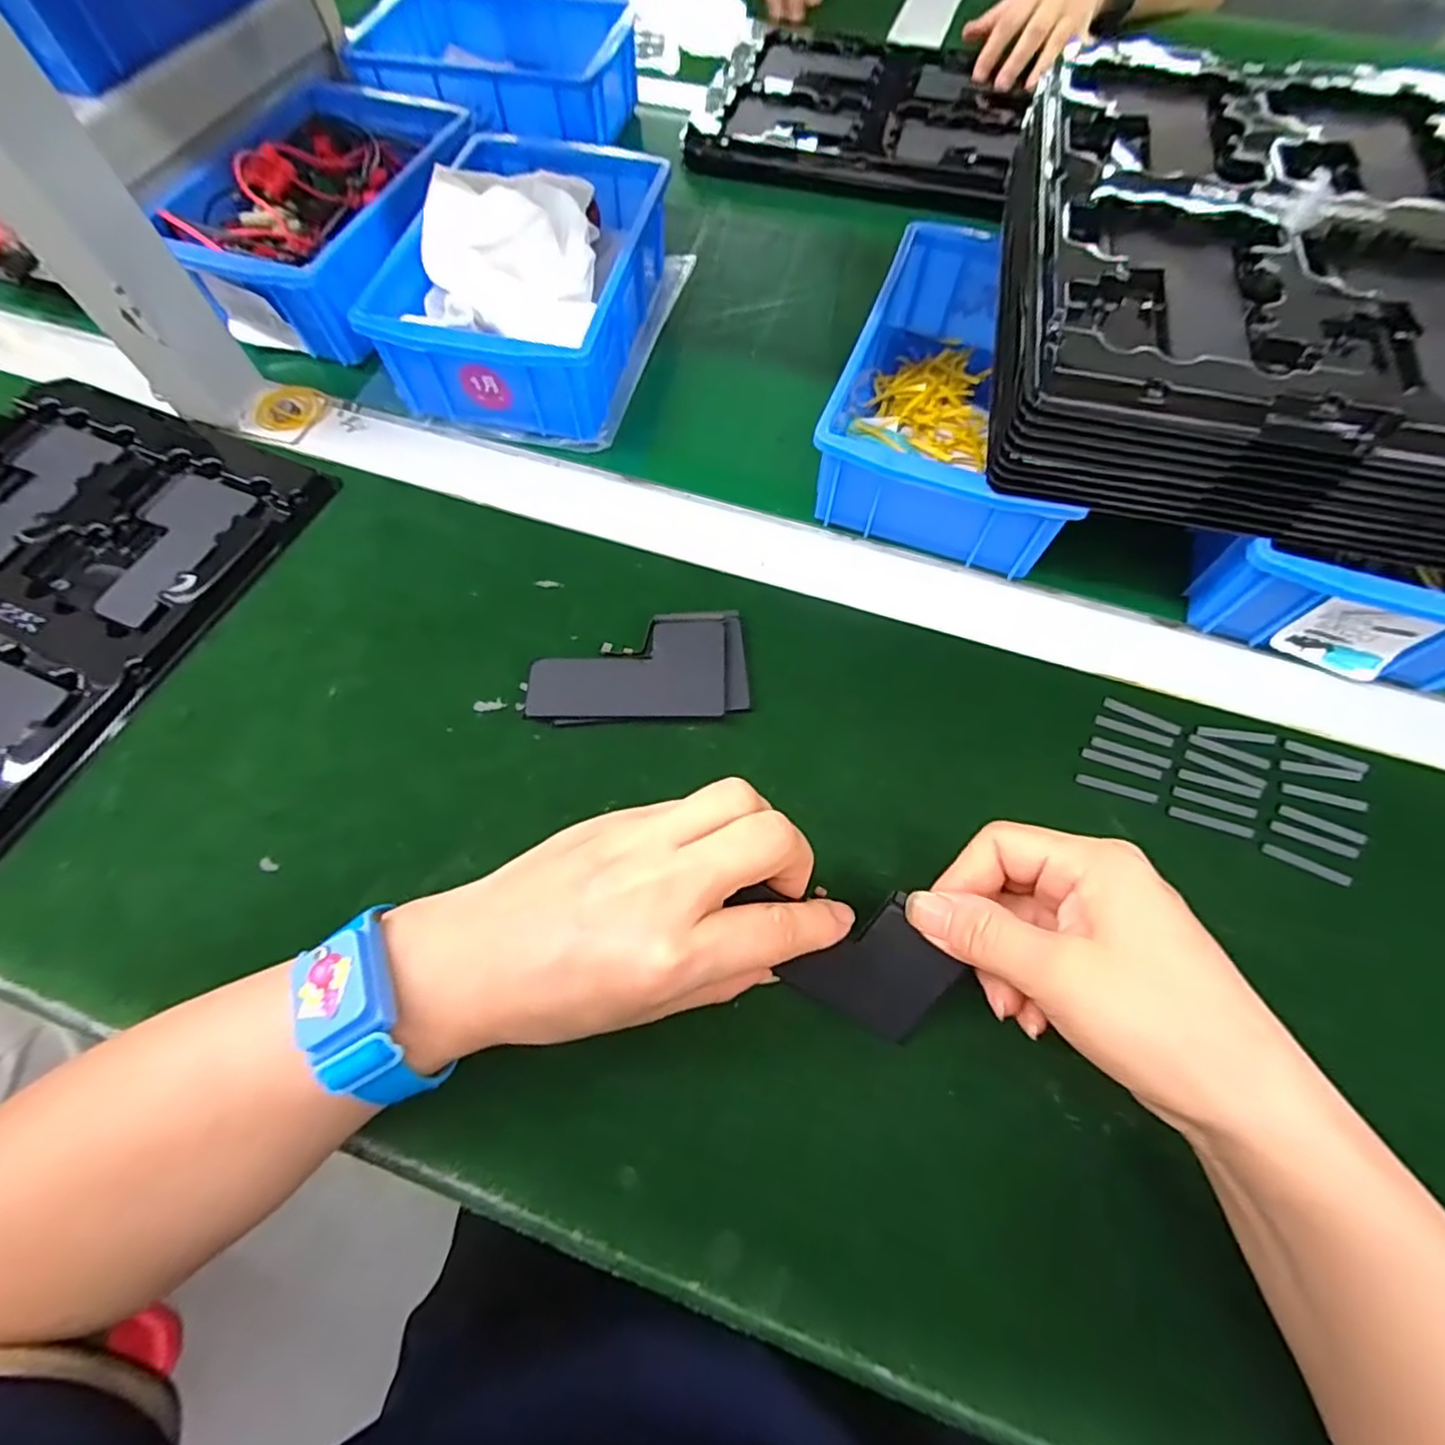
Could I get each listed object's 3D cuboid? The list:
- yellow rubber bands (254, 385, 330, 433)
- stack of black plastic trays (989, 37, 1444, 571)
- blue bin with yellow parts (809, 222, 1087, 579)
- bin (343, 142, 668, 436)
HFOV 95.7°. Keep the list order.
[{"bbox_3d":[-0.262,-0.192,0.400,0.039,0.009,0.039,0,65,0],"label":"yellow rubber bands"},{"bbox_3d":[0.258,-0.218,0.321,0.211,0.061,0.269,13,65,5],"label":"stack of black plastic trays"},{"bbox_3d":[0.133,-0.186,0.371,0.119,0.061,0.193,17,66,7],"label":"blue bin with yellow parts"},{"bbox_3d":[-0.112,-0.281,0.402,0.127,0.084,0.214,12,65,5],"label":"bin"}]

